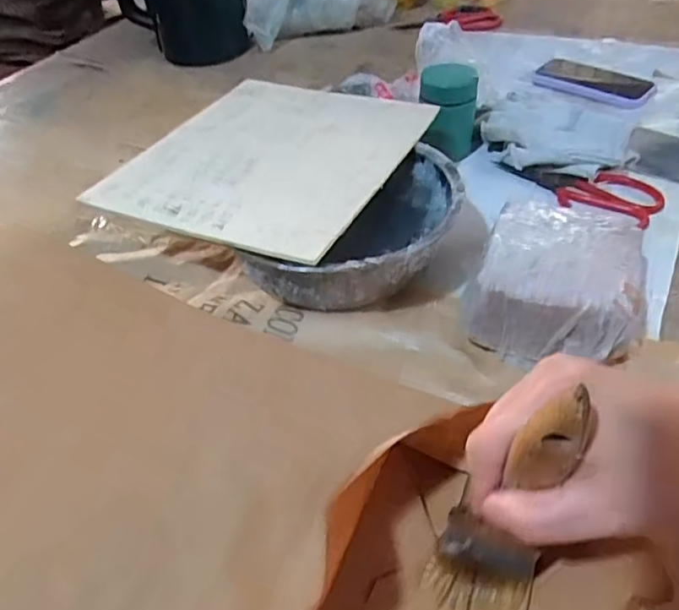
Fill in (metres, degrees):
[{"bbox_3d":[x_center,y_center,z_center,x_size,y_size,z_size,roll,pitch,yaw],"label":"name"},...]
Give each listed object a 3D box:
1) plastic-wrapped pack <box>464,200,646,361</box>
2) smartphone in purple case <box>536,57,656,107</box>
[{"bbox_3d":[0.173,-0.025,0.461,0.118,0.052,0.152,13,47,18],"label":"plastic-wrapped pack"},{"bbox_3d":[0.341,-0.305,0.792,0.082,0.014,0.163,-36,52,-28],"label":"smartphone in purple case"}]

